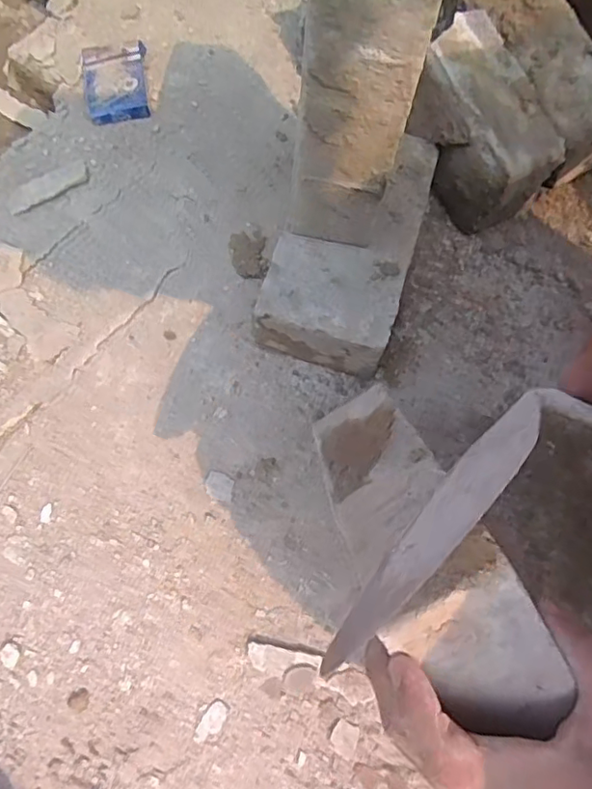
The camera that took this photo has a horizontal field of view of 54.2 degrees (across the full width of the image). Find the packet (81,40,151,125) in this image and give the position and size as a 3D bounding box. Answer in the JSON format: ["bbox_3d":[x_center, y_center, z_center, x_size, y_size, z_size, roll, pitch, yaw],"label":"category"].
[{"bbox_3d":[-0.185,-0.319,0.593,0.062,0.020,0.091,-8,70,-3],"label":"packet"}]

